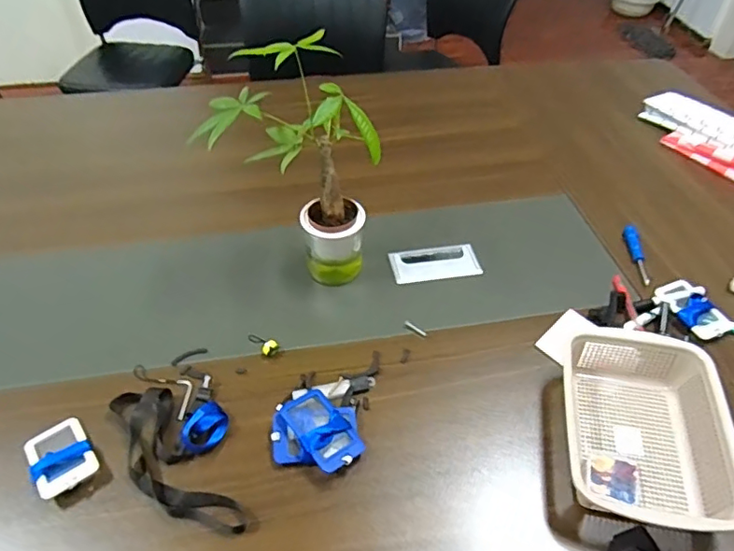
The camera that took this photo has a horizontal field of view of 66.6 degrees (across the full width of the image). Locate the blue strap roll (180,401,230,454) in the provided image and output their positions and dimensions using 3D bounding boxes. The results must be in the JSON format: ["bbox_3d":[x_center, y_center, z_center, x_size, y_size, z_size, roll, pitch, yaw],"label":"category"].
[{"bbox_3d":[-0.216,0.203,0.748,0.049,0.027,0.068,25,51,21],"label":"blue strap roll"}]

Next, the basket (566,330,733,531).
[{"bbox_3d":[0.358,0.190,0.735,0.193,0.083,0.263,8,47,7],"label":"basket"}]

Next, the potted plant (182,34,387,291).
[{"bbox_3d":[-0.117,-0.143,0.857,0.228,0.346,0.180,-11,48,-11],"label":"potted plant"}]

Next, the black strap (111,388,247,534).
[{"bbox_3d":[-0.256,0.233,0.715,0.085,0.038,0.253,-30,54,-26],"label":"black strap"}]

